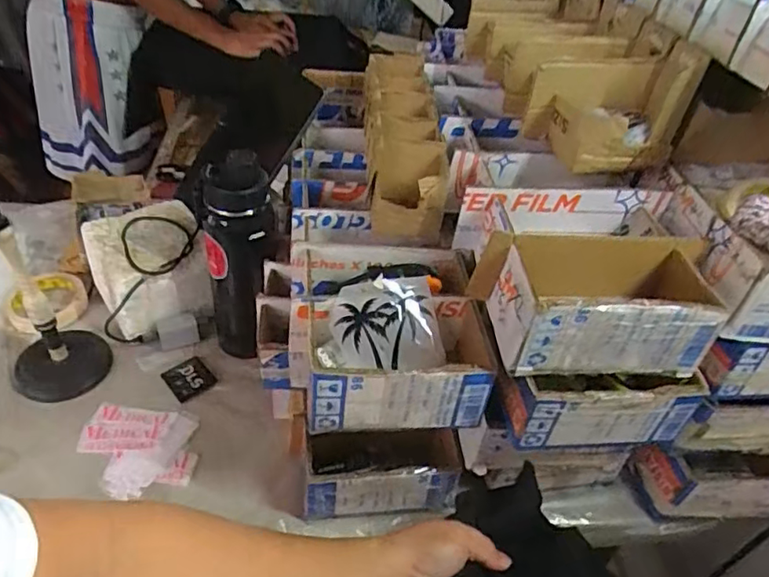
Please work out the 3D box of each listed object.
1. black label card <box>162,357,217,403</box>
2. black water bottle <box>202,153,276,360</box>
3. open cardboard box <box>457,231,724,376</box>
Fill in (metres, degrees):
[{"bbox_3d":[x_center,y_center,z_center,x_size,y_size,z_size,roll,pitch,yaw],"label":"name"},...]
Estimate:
[{"bbox_3d":[-0.240,0.112,0.730,0.053,0.004,0.053,-26,57,-31],"label":"black label card"},{"bbox_3d":[-0.176,-0.019,0.717,0.083,0.303,0.076,-3,41,-12],"label":"black water bottle"},{"bbox_3d":[0.173,0.011,0.478,0.184,0.074,0.098,3,40,-6],"label":"open cardboard box"}]

